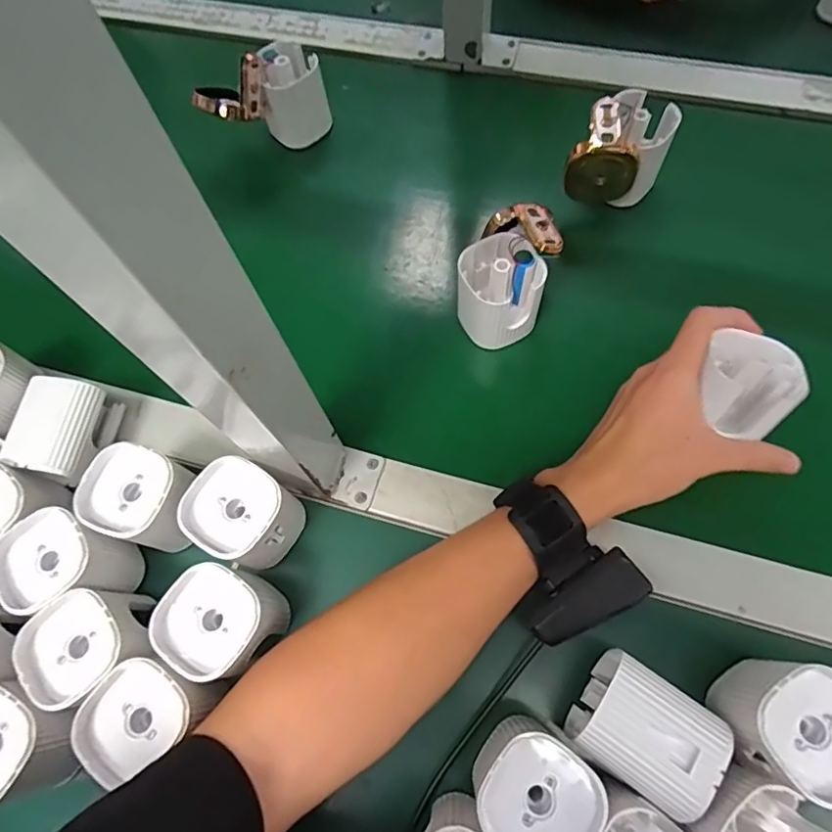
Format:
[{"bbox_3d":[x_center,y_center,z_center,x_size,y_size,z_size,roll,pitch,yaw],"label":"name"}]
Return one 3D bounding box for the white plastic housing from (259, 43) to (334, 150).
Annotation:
[{"bbox_3d":[-0.108,-0.284,0.491,0.057,0.065,0.045,-9,68,-1],"label":"white plastic housing"}]

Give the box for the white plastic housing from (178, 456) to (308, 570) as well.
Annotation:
[{"bbox_3d":[-0.106,0.063,0.346,0.057,0.063,0.053,29,72,13],"label":"white plastic housing"}]

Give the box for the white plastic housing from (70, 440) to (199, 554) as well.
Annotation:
[{"bbox_3d":[-0.171,0.055,0.355,0.058,0.062,0.056,20,71,10],"label":"white plastic housing"}]

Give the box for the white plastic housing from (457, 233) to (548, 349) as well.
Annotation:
[{"bbox_3d":[0.058,-0.090,0.399,0.056,0.060,0.054,-1,68,2],"label":"white plastic housing"}]

